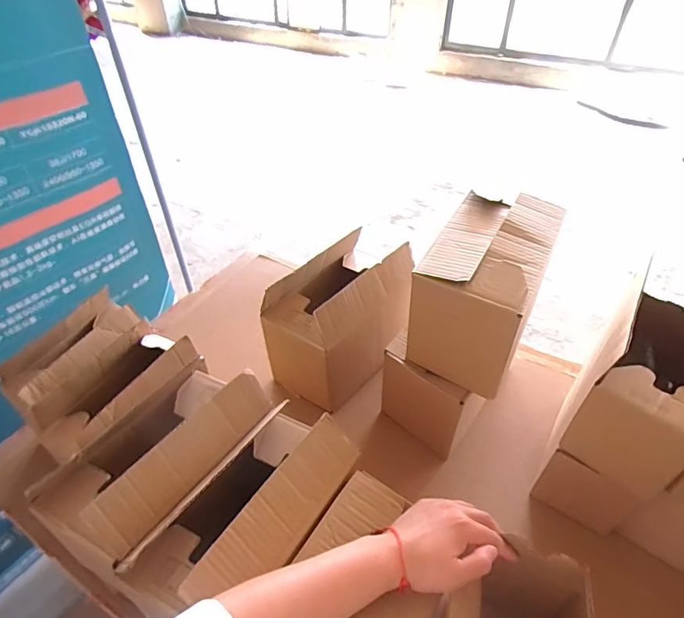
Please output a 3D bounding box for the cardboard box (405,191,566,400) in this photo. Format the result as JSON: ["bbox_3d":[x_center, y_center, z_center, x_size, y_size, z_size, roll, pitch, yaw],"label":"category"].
[{"bbox_3d":[0.187,-0.026,0.602,0.136,0.167,0.212,21,47,21],"label":"cardboard box"}]

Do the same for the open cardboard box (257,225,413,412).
[{"bbox_3d":[0.005,0.029,0.746,0.167,0.224,0.213,32,52,29],"label":"open cardboard box"}]

